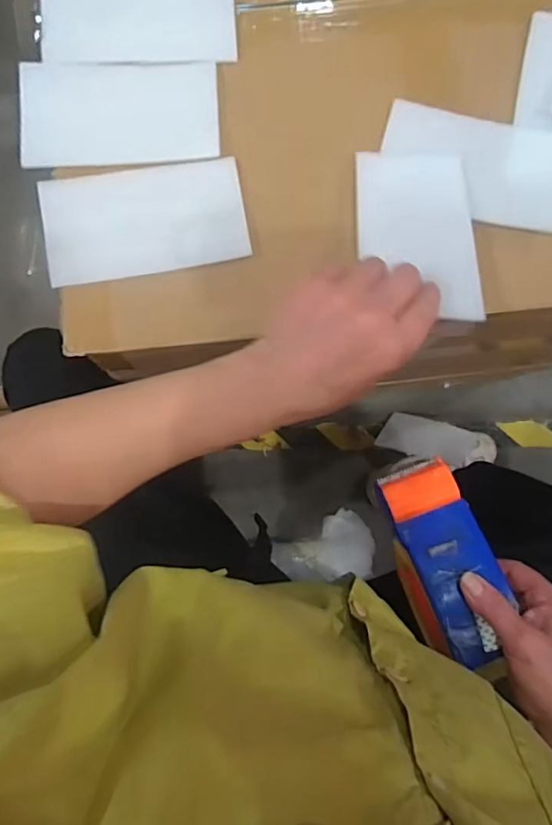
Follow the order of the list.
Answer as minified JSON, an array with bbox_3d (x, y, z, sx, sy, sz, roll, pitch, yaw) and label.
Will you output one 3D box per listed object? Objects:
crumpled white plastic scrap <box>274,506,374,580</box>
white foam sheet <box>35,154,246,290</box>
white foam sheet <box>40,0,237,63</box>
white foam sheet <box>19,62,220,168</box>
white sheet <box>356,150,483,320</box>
[{"bbox_3d":[0.054,0.152,0.643,0.120,0.066,0.076,4,83,-3],"label":"crumpled white plastic scrap"},{"bbox_3d":[-0.093,-0.137,0.395,0.139,0.004,0.076,-11,84,-4],"label":"white foam sheet"},{"bbox_3d":[-0.104,-0.304,0.420,0.142,0.005,0.084,-2,84,-3],"label":"white foam sheet"},{"bbox_3d":[-0.114,-0.222,0.409,0.140,0.008,0.079,-4,84,-4],"label":"white foam sheet"},{"bbox_3d":[0.096,-0.123,0.382,0.075,0.010,0.142,-2,67,10],"label":"white sheet"}]

